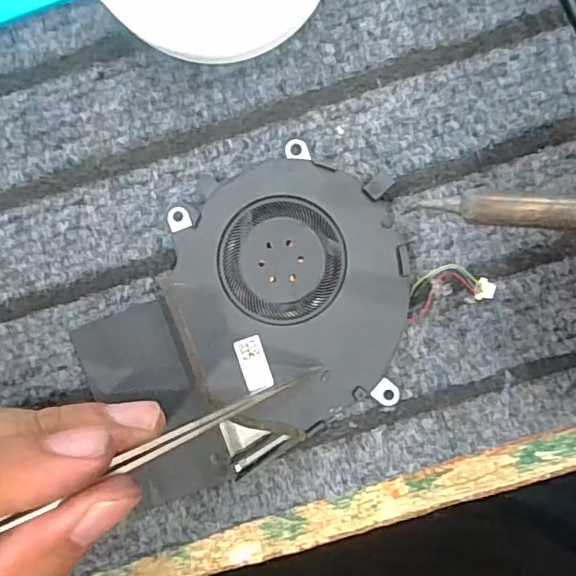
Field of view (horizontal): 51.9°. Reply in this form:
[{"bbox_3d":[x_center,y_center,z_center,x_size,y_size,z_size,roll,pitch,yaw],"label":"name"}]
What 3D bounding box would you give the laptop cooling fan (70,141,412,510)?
[{"bbox_3d":[-0.013,0.012,0.190,0.109,0.011,0.083,-28,92,3],"label":"laptop cooling fan"}]

